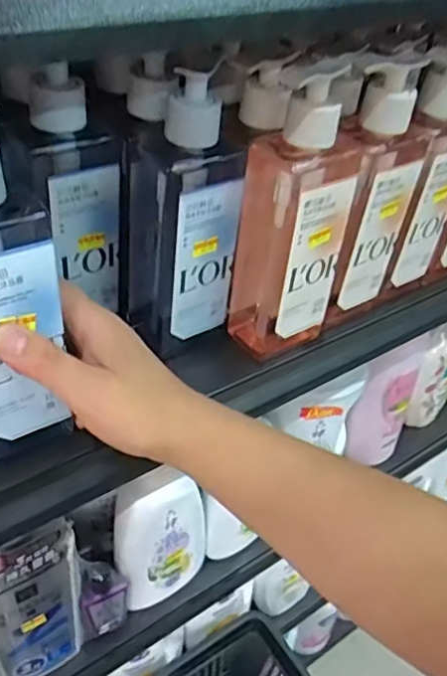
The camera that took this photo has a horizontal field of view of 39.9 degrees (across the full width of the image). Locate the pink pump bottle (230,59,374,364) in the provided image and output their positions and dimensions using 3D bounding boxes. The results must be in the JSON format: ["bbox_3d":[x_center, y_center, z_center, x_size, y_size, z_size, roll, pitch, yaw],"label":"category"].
[{"bbox_3d":[0.054,-0.084,0.457,0.072,0.206,0.060,-29,53,-34],"label":"pink pump bottle"}]

